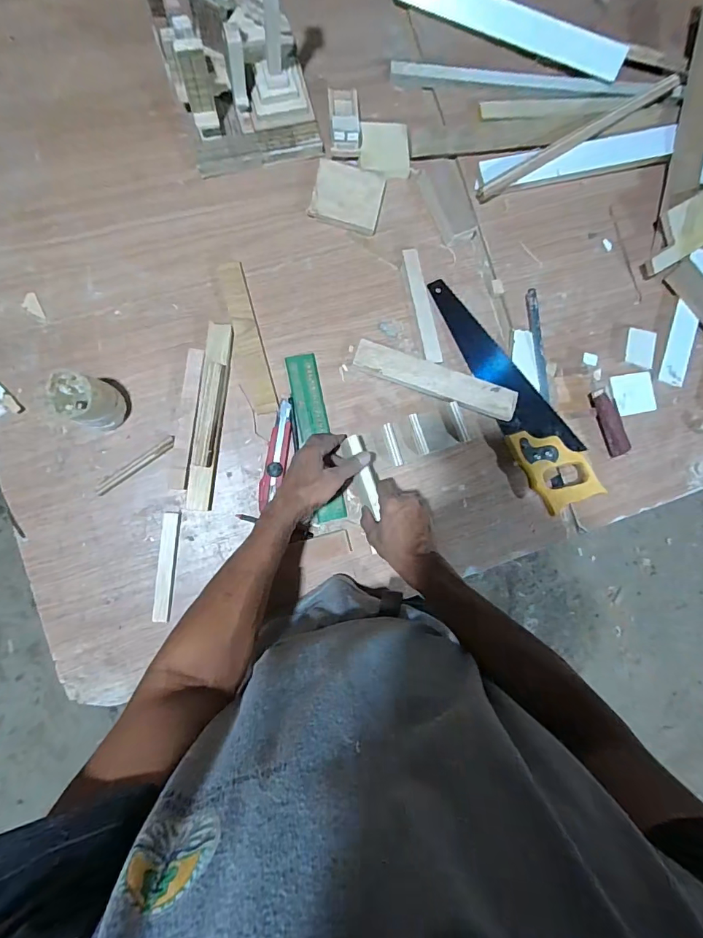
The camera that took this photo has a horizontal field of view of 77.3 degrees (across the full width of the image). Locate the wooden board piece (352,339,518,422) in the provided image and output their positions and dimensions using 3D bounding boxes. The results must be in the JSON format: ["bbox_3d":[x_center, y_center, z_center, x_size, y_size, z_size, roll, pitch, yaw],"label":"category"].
[{"bbox_3d":[0.127,-0.136,0.662,0.248,0.009,0.046,20,89,0],"label":"wooden board piece"}]

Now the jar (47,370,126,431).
[{"bbox_3d":[-0.342,-0.089,0.574,0.067,0.101,0.062,0,87,-8],"label":"jar"}]

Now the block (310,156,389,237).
[{"bbox_3d":[-0.004,-0.420,0.674,0.104,0.023,0.088,14,96,-10],"label":"block"}]

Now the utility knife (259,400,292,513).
[{"bbox_3d":[-0.109,-0.020,0.643,0.029,0.011,0.161,13,86,-7],"label":"utility knife"}]

